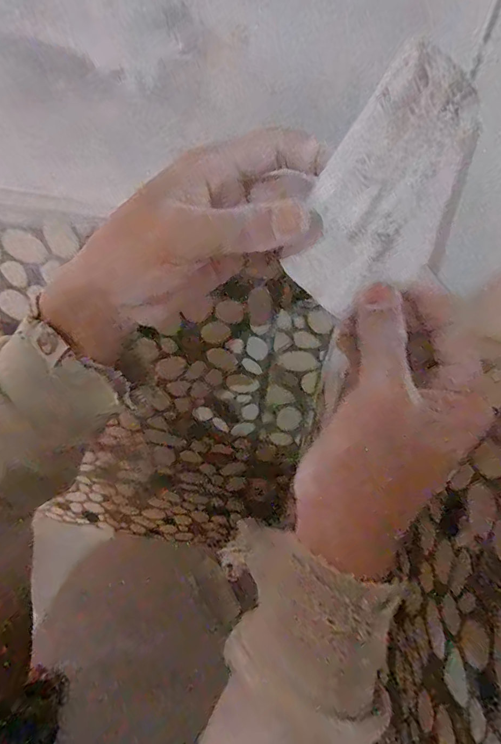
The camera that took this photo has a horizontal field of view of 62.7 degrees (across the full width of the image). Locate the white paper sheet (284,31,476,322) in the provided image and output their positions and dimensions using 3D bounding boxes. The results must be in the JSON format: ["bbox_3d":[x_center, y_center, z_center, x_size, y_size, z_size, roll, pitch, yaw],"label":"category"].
[{"bbox_3d":[0.055,-0.068,0.170,0.056,0.094,0.012,34,36,0],"label":"white paper sheet"}]

